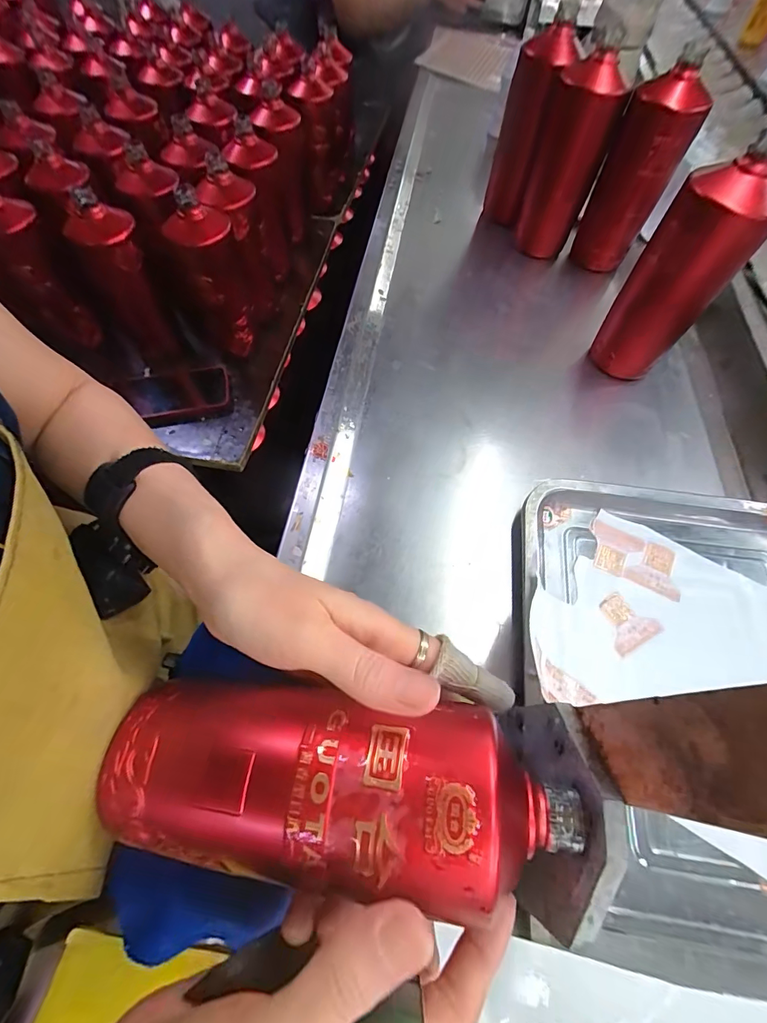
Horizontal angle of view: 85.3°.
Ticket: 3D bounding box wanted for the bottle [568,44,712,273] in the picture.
[{"bbox_3d":[0.324,-0.431,0.539,0.085,0.191,0.086,18,62,9],"label":"bottle"}]

